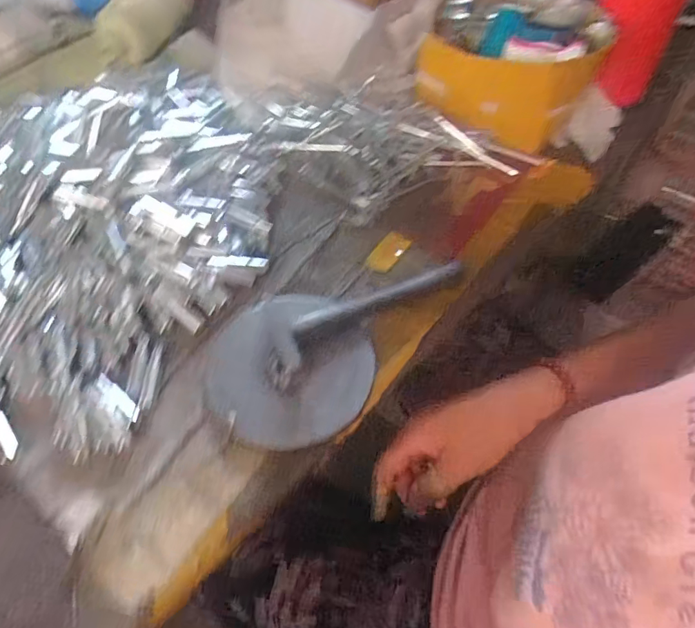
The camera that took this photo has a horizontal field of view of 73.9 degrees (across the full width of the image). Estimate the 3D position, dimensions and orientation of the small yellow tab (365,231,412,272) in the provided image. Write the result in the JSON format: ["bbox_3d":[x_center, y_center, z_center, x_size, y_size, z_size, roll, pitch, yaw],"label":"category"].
[{"bbox_3d":[0.038,-0.058,0.429,0.024,0.004,0.049,29,63,16],"label":"small yellow tab"}]

